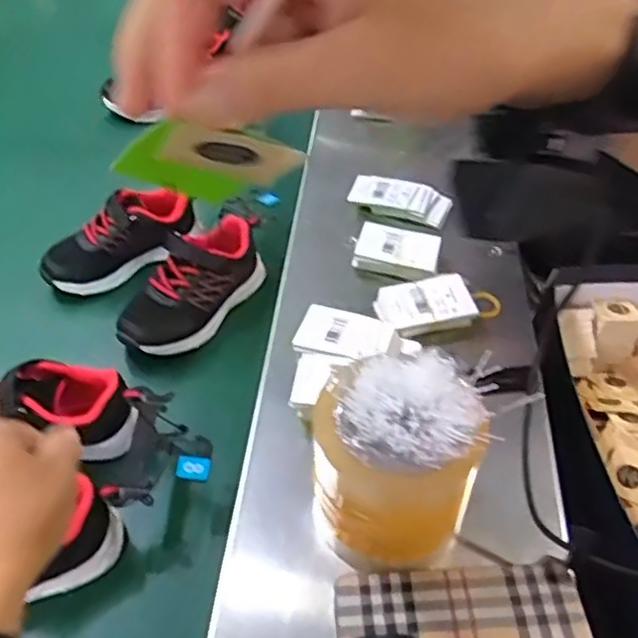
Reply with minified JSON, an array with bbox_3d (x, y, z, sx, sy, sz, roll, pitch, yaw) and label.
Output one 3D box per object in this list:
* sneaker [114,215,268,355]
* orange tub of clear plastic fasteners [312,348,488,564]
[{"bbox_3d":[-0.116,-0.034,0.629,0.060,0.079,0.165,23,51,23],"label":"sneaker"},{"bbox_3d":[0.047,0.096,0.423,0.102,0.134,0.080,-4,46,-2],"label":"orange tub of clear plastic fasteners"}]

